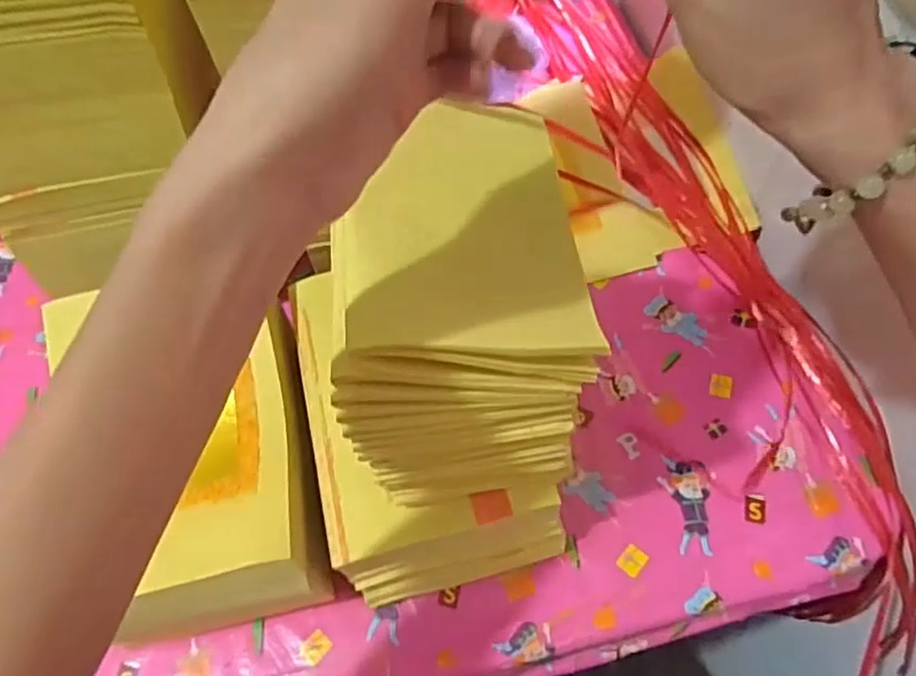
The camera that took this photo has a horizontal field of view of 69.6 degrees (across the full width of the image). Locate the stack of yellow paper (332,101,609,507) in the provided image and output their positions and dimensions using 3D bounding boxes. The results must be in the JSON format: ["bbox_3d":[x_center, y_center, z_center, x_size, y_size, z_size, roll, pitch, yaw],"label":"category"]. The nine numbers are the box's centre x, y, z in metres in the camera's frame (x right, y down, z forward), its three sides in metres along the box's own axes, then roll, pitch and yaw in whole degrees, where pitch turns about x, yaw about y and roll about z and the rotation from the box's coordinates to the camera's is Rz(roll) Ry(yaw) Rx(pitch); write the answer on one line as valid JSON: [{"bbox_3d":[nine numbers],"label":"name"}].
[{"bbox_3d":[0.000,-0.022,0.368,0.116,0.152,0.165,-6,61,0],"label":"stack of yellow paper"}]

